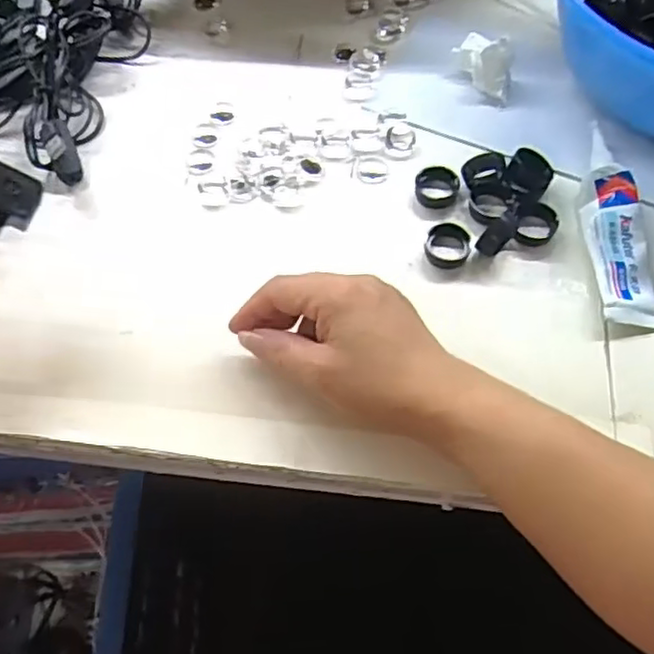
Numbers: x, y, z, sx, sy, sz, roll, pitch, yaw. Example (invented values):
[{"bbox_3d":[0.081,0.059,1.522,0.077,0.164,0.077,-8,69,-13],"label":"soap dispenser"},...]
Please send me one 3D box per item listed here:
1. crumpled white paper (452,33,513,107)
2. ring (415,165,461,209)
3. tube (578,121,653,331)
[{"bbox_3d":[0.114,-0.189,0.471,0.045,0.035,0.029,27,65,16],"label":"crumpled white paper"},{"bbox_3d":[0.073,-0.093,0.433,0.028,0.011,0.025,1,61,2],"label":"ring"},{"bbox_3d":[0.179,-0.067,0.404,0.036,0.020,0.140,1,61,2],"label":"tube"}]

